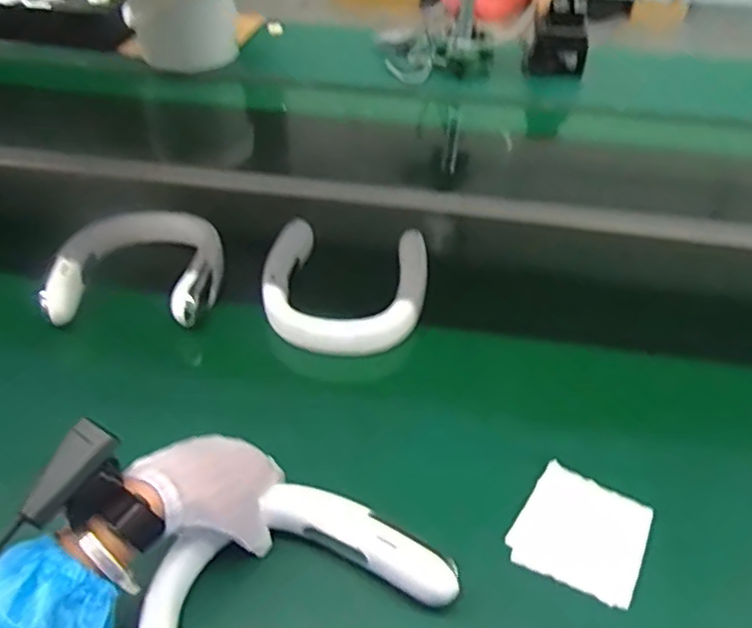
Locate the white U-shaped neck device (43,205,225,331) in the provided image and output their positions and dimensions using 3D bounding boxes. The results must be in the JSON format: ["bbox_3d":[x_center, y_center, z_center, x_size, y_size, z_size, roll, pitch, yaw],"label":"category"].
[{"bbox_3d":[-0.283,-0.057,0.784,0.192,0.066,0.185,3,40,0],"label":"white U-shaped neck device"}]

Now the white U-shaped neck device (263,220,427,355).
[{"bbox_3d":[-0.037,-0.033,0.775,0.185,0.058,0.188,9,41,7],"label":"white U-shaped neck device"}]

